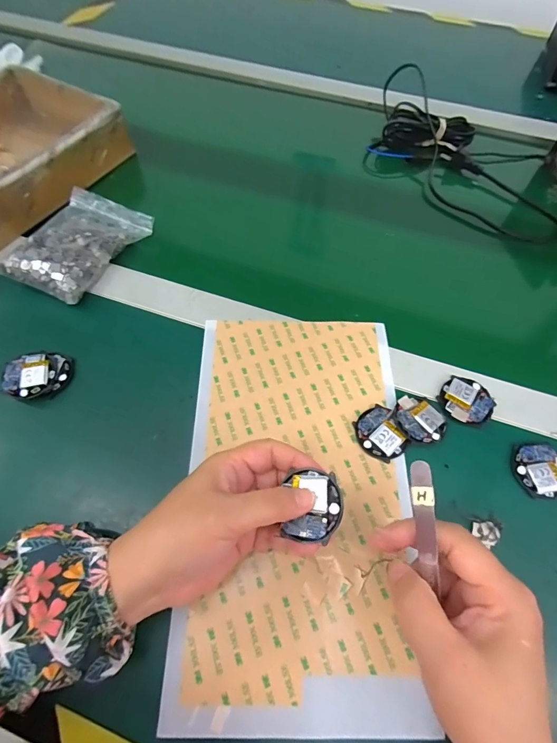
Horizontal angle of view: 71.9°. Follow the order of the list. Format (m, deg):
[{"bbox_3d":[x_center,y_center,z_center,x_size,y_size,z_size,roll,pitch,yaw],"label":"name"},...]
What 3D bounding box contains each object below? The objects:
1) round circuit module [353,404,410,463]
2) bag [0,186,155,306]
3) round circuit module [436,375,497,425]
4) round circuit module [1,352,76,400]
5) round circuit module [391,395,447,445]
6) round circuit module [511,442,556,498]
[{"bbox_3d":[0.082,0.051,0.314,0.035,0.009,0.043,-19,63,-10],"label":"round circuit module"},{"bbox_3d":[-0.205,-0.134,0.394,0.089,0.033,0.135,21,63,11],"label":"bag"},{"bbox_3d":[0.161,0.024,0.329,0.041,0.004,0.043,0,61,0],"label":"round circuit module"},{"bbox_3d":[-0.208,0.004,0.334,0.051,0.016,0.042,-11,62,-6],"label":"round circuit module"},{"bbox_3d":[0.116,0.040,0.317,0.042,0.009,0.039,0,61,0],"label":"round circuit module"},{"bbox_3d":[0.207,0.077,0.302,0.045,0.005,0.042,0,61,0],"label":"round circuit module"}]

